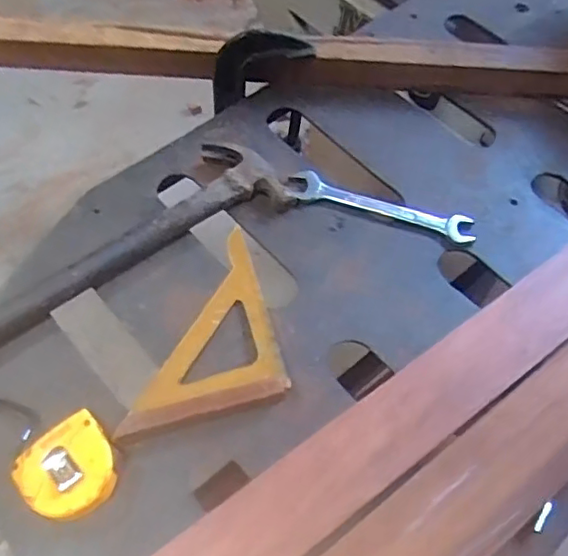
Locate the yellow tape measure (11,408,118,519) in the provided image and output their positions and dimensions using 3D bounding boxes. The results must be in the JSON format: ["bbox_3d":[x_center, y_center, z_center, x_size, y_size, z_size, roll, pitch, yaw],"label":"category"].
[{"bbox_3d":[-0.158,0.146,0.454,0.067,0.035,0.066,-39,68,-21],"label":"yellow tape measure"}]

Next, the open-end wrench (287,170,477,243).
[{"bbox_3d":[0.096,-0.072,0.596,0.183,0.010,0.031,16,61,7],"label":"open-end wrench"}]

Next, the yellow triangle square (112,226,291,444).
[{"bbox_3d":[-0.040,0.054,0.509,0.103,0.028,0.211,20,61,9],"label":"yellow triangle square"}]

